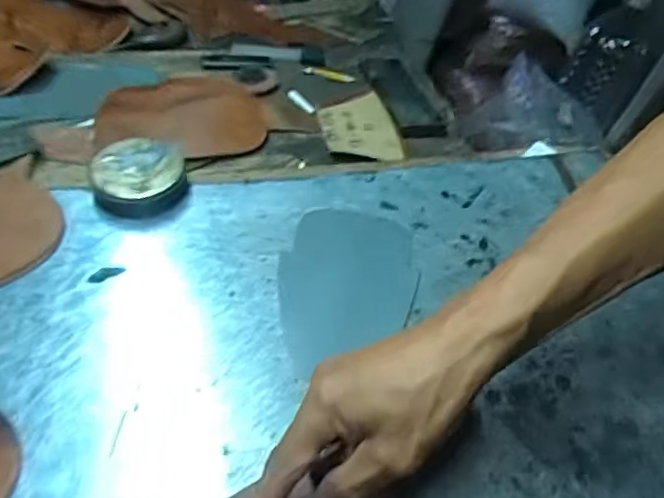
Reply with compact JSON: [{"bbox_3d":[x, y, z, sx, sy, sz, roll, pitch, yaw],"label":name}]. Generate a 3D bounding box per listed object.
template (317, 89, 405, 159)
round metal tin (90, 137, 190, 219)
[{"bbox_3d":[0.027,-0.129,0.635,0.077,0.009,0.120,-5,45,-11],"label":"template"},{"bbox_3d":[-0.162,-0.059,0.521,0.077,0.041,0.072,-8,46,-14],"label":"round metal tin"}]

